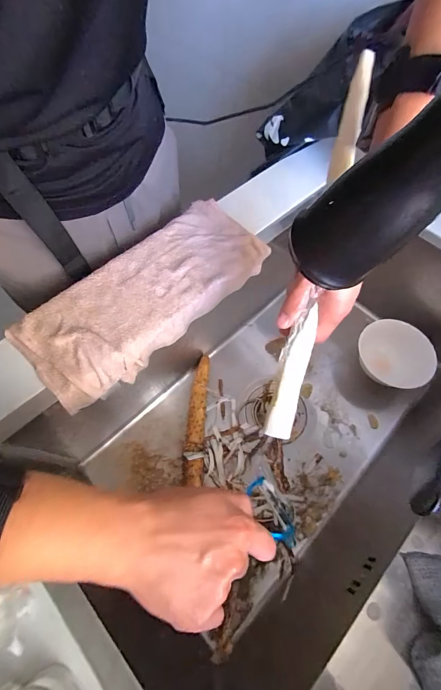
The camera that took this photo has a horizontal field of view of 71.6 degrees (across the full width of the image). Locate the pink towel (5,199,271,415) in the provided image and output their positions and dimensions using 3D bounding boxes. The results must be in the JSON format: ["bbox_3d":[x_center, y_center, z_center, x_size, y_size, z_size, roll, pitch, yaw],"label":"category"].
[{"bbox_3d":[-0.100,-0.071,0.434,0.142,0.051,0.341,41,70,18],"label":"pink towel"}]

